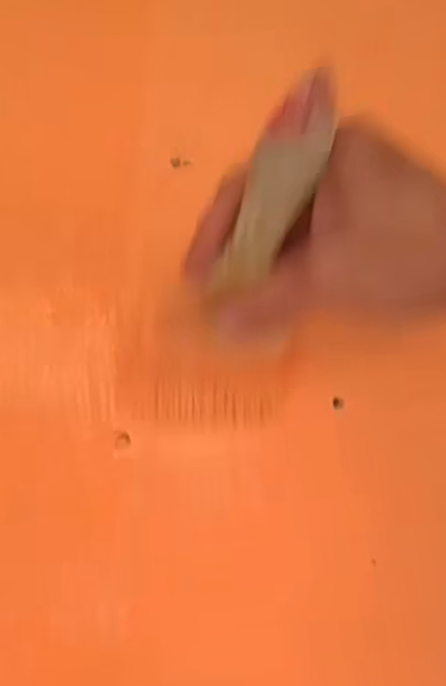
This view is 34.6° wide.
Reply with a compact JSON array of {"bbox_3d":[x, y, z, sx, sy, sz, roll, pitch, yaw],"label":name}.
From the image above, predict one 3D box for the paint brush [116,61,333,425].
[{"bbox_3d":[0.009,-0.024,0.296,0.080,0.019,0.185,7,-41,-11],"label":"paint brush"}]

